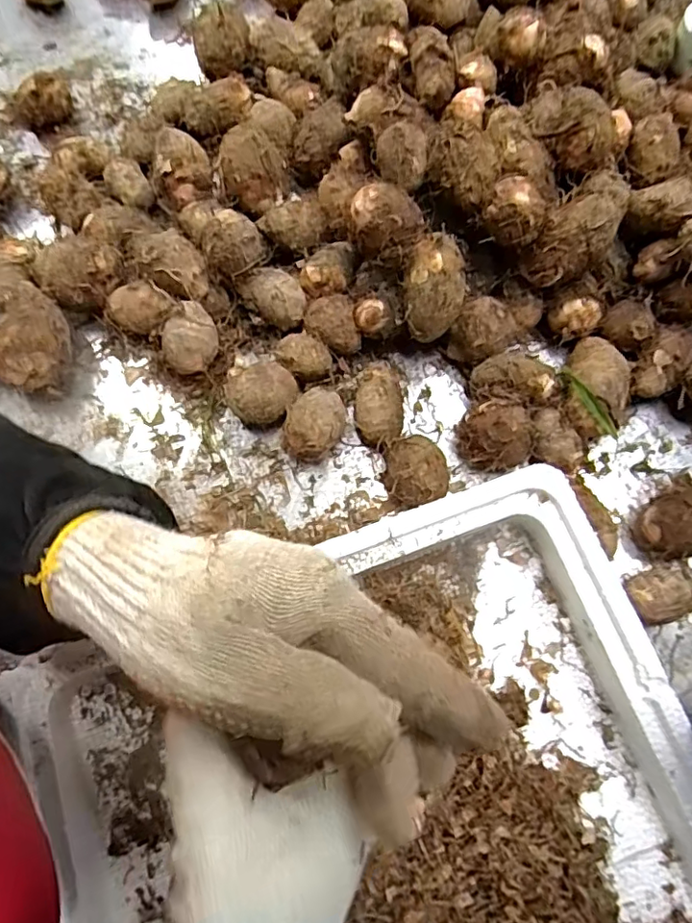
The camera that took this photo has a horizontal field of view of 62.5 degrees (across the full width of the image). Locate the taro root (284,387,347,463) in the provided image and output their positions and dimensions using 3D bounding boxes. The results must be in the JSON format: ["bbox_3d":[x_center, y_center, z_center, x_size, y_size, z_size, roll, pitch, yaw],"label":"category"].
[{"bbox_3d":[-0.023,-0.027,0.428,0.042,0.037,0.053,12,74,5],"label":"taro root"}]

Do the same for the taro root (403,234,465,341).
[{"bbox_3d":[0.064,-0.128,0.413,0.043,0.038,0.065,6,73,4],"label":"taro root"}]

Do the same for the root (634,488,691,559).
[{"bbox_3d":[0.232,0.044,0.398,0.048,0.044,0.048,-20,73,-4],"label":"root"}]

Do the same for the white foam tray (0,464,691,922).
[{"bbox_3d":[0.041,0.257,0.313,0.374,0.062,0.432,-21,74,-5],"label":"white foam tray"}]

